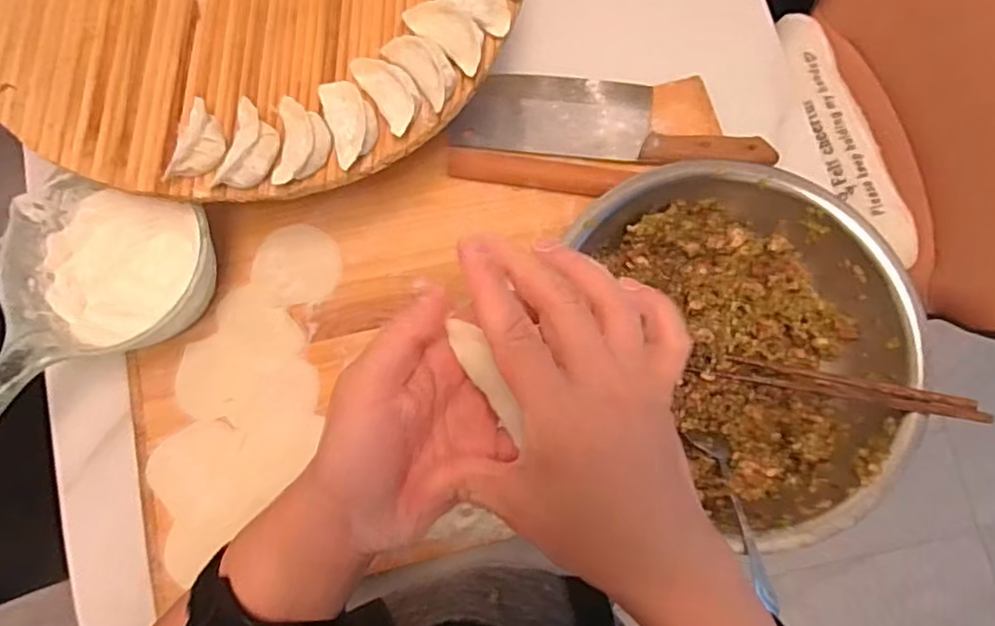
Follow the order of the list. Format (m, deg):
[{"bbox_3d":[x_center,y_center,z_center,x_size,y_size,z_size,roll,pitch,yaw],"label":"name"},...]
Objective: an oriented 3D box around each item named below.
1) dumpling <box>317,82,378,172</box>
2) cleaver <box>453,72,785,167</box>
[{"bbox_3d":[-0.106,-0.140,0.446,0.035,0.021,0.064,-18,77,-4],"label":"dumpling"},{"bbox_3d":[0.111,-0.193,0.601,0.297,0.031,0.090,5,77,1],"label":"cleaver"}]

